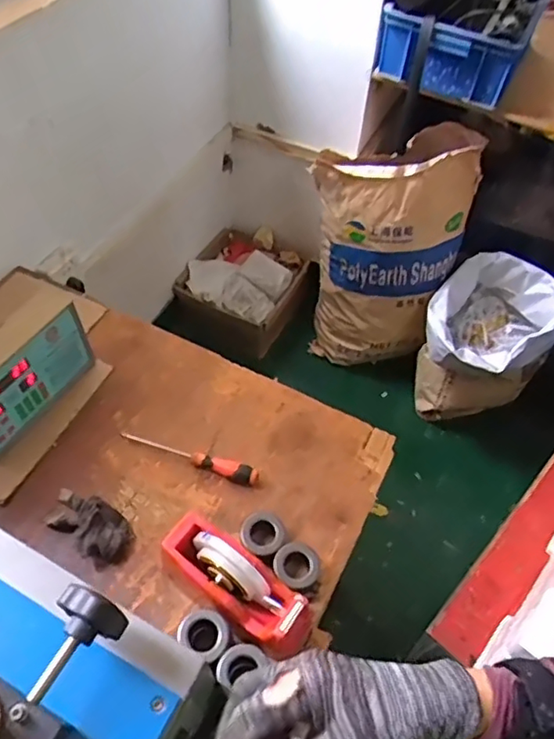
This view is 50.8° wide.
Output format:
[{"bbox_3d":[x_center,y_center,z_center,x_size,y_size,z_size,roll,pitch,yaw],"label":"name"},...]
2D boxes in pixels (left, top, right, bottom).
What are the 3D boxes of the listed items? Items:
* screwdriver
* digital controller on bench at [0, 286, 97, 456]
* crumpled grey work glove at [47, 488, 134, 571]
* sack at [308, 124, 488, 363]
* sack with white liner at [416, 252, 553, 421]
[{"bbox_3d":[-0.132,0.127,0.888,0.220,0.030,0.027,20,55,10],"label":"screwdriver"},{"bbox_3d":[-0.385,0.007,0.875,0.068,0.163,0.233,26,56,14],"label":"digital controller on bench"},{"bbox_3d":[-0.256,0.208,0.802,0.119,0.058,0.073,34,59,19],"label":"crumpled grey work glove"},{"bbox_3d":[0.289,-0.331,1.629,0.394,0.610,0.314,15,54,7],"label":"sack"},{"bbox_3d":[0.564,-0.064,1.624,0.311,0.380,0.306,30,58,17],"label":"sack with white liner"}]

